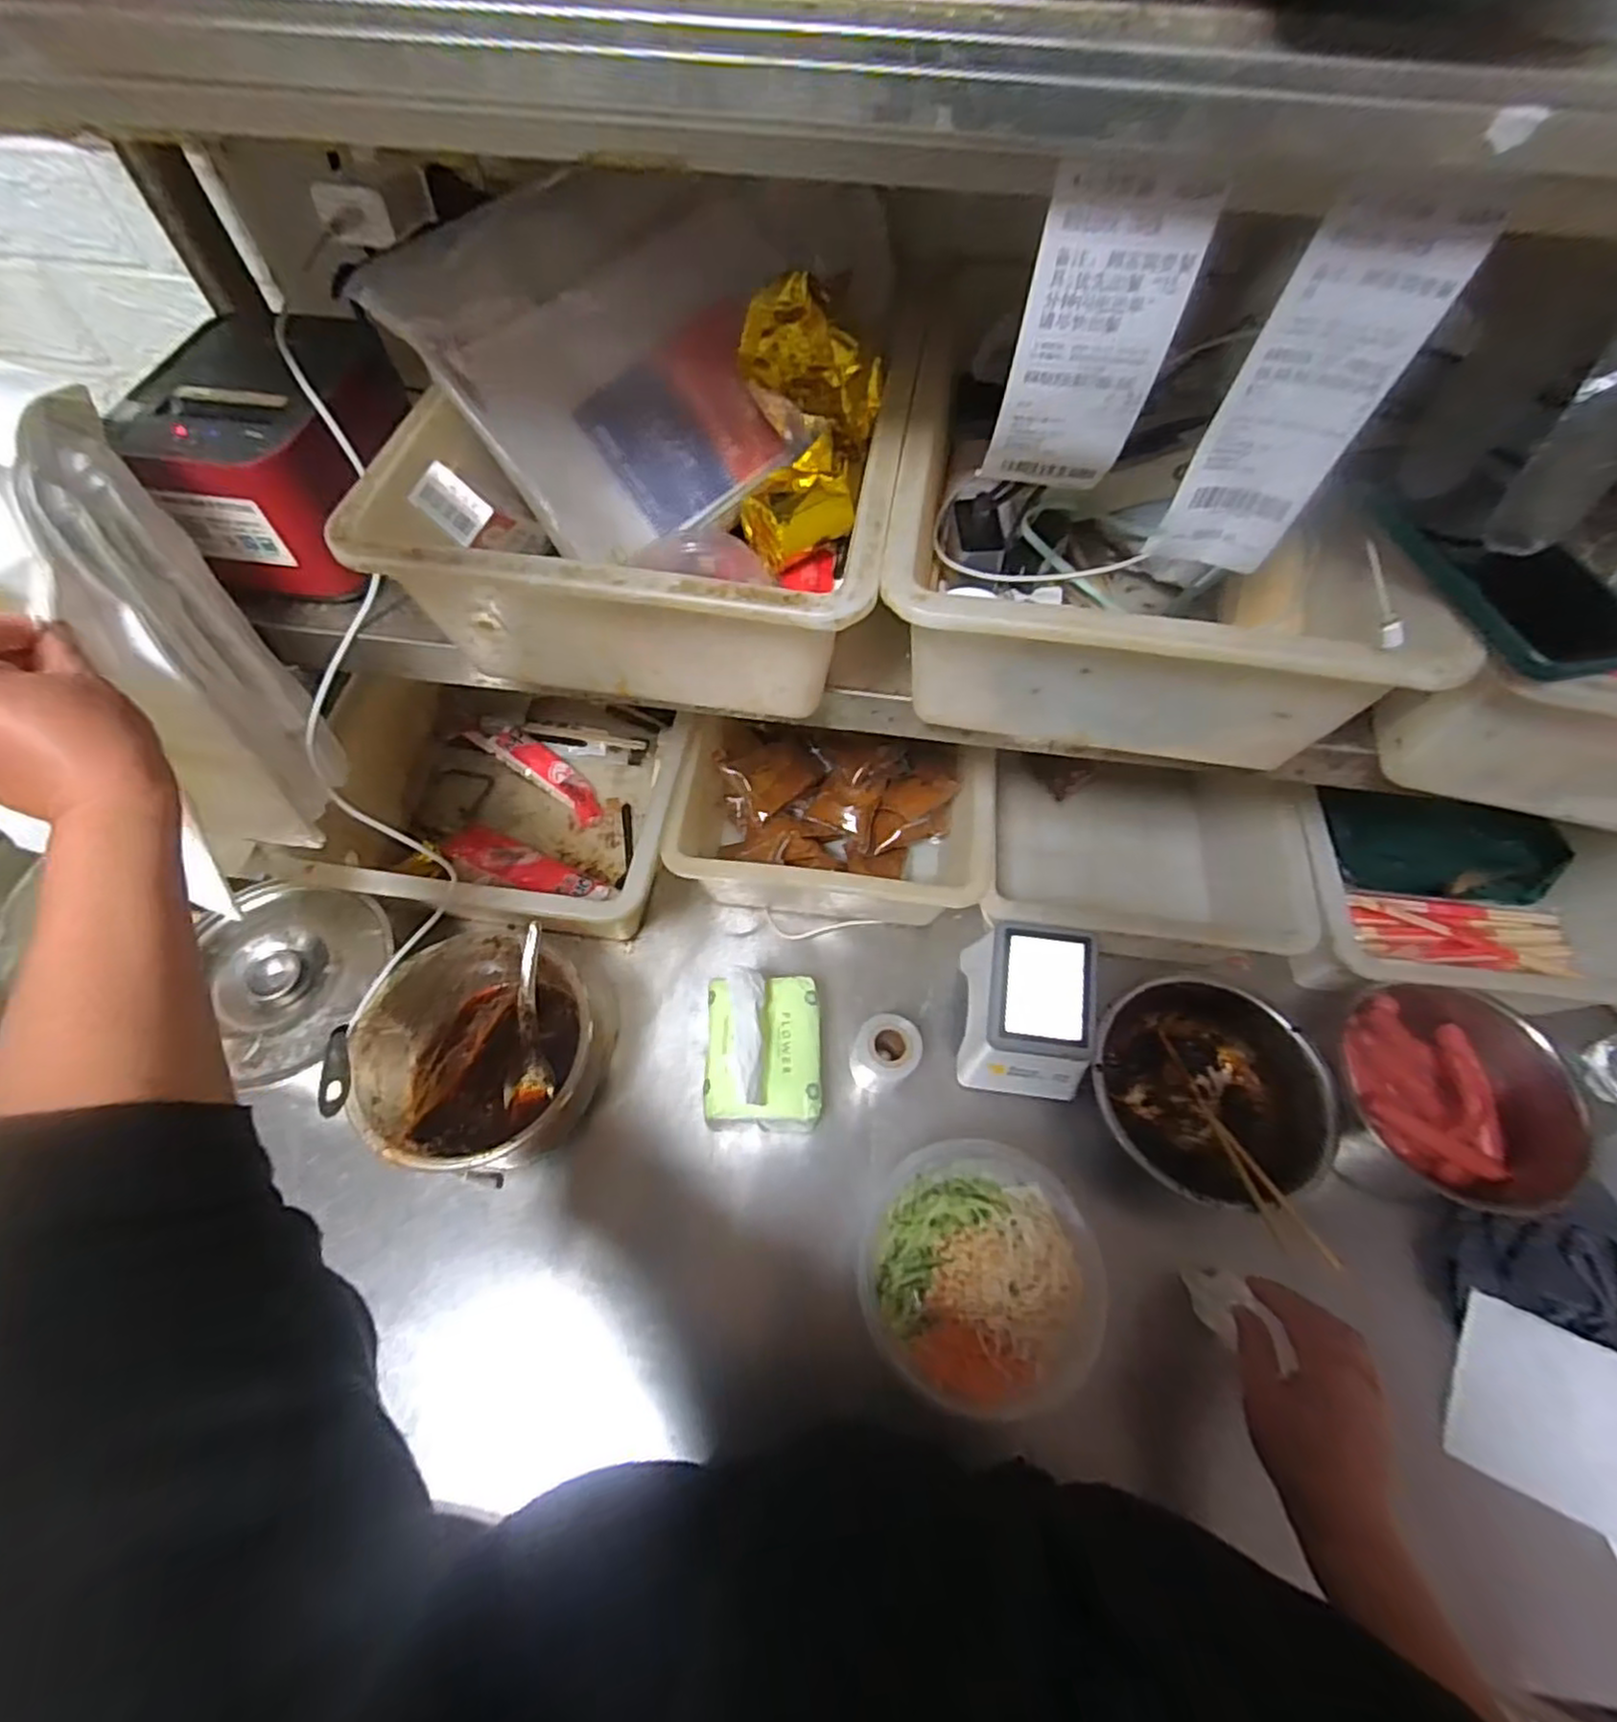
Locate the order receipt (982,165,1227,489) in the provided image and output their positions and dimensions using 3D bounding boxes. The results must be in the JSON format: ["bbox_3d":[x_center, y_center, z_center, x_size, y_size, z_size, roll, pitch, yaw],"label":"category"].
[{"bbox_3d":[0.109,-0.199,0.288,0.056,0.114,0.023,3,60,5],"label":"order receipt"}]

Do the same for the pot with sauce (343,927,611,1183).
[{"bbox_3d":[-0.251,0.157,0.589,0.165,0.111,0.167,-1,60,2],"label":"pot with sauce"}]

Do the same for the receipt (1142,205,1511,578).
[{"bbox_3d":[0.195,-0.177,0.294,0.060,0.134,0.011,6,60,7],"label":"receipt"}]

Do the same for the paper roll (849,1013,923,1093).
[{"bbox_3d":[0.066,0.163,0.612,0.056,0.071,0.045,-7,60,-1],"label":"paper roll"}]

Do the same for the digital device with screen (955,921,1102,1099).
[{"bbox_3d":[0.185,0.130,0.617,0.102,0.106,0.116,6,60,7],"label":"digital device with screen"}]

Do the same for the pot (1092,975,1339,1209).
[{"bbox_3d":[0.321,0.192,0.604,0.173,0.077,0.173,-1,60,2],"label":"pot"}]

